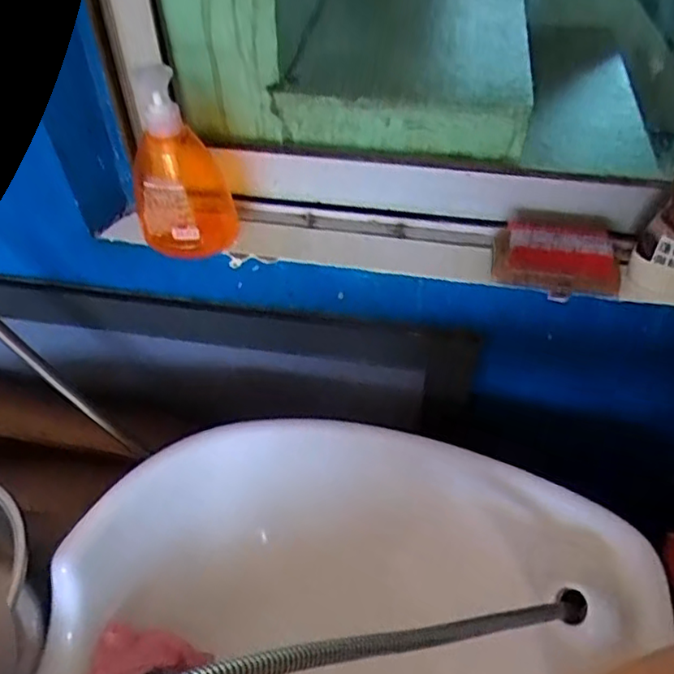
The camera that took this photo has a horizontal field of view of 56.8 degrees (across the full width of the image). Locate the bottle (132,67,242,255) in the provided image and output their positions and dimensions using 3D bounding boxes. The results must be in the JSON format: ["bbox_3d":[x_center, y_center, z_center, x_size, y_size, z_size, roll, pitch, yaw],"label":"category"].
[{"bbox_3d":[-0.148,-0.154,0.579,0.089,0.162,0.069,-14,48,-13],"label":"bottle"}]

